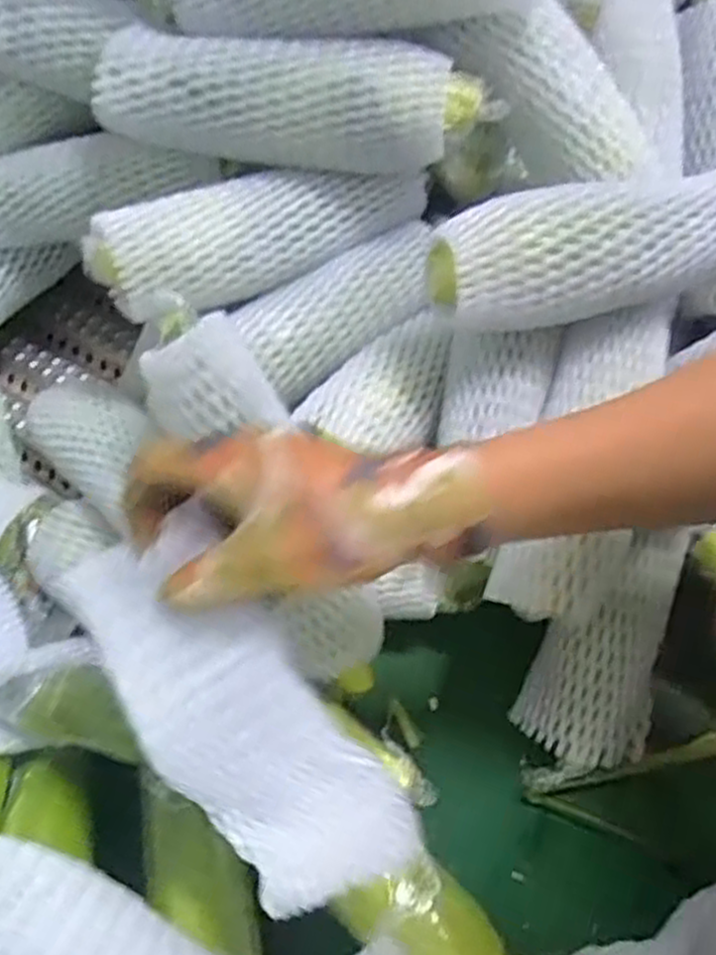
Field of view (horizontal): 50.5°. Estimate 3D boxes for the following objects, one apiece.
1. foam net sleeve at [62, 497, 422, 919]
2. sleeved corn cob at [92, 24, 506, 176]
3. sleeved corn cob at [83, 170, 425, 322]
[{"bbox_3d":[-0.052,0.102,0.330,0.076,0.044,0.176,-39,91,-14],"label":"foam net sleeve"},{"bbox_3d":[-0.038,-0.224,0.457,0.231,0.056,0.062,8,66,6],"label":"sleeved corn cob"},{"bbox_3d":[-0.055,-0.152,0.473,0.212,0.048,0.054,-21,66,-21],"label":"sleeved corn cob"}]

